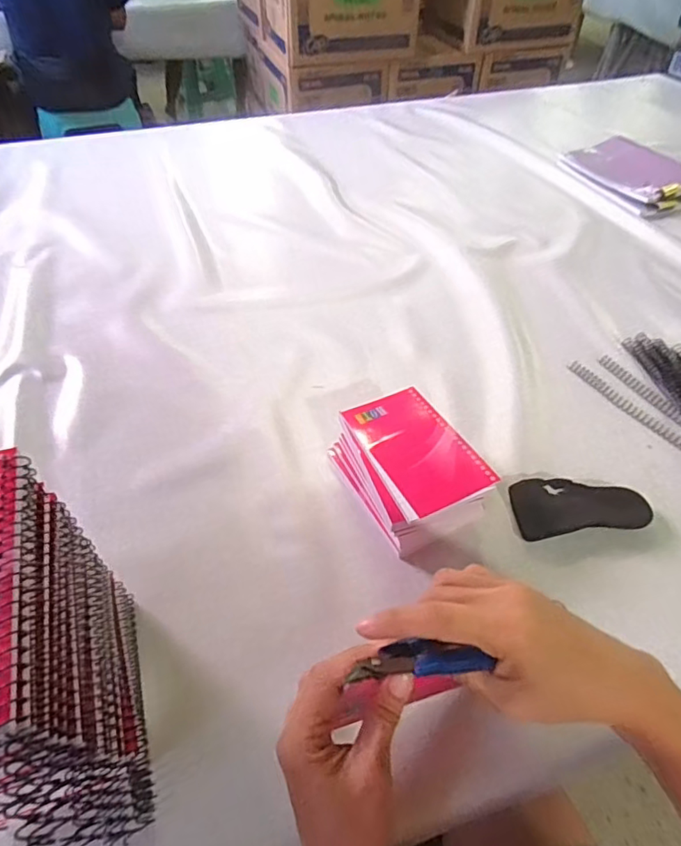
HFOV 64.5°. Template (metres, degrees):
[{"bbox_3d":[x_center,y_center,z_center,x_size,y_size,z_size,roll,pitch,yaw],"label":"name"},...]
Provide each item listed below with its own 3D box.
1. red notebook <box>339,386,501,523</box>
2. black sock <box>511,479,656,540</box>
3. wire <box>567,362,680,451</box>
[{"bbox_3d":[0.063,0.020,0.461,0.082,0.004,0.127,-19,51,-17],"label":"red notebook"},{"bbox_3d":[0.215,0.075,0.489,0.116,0.017,0.056,-4,48,-4],"label":"black sock"},{"bbox_3d":[0.307,-0.021,0.582,0.018,0.005,0.153,-24,52,-21],"label":"wire"}]

